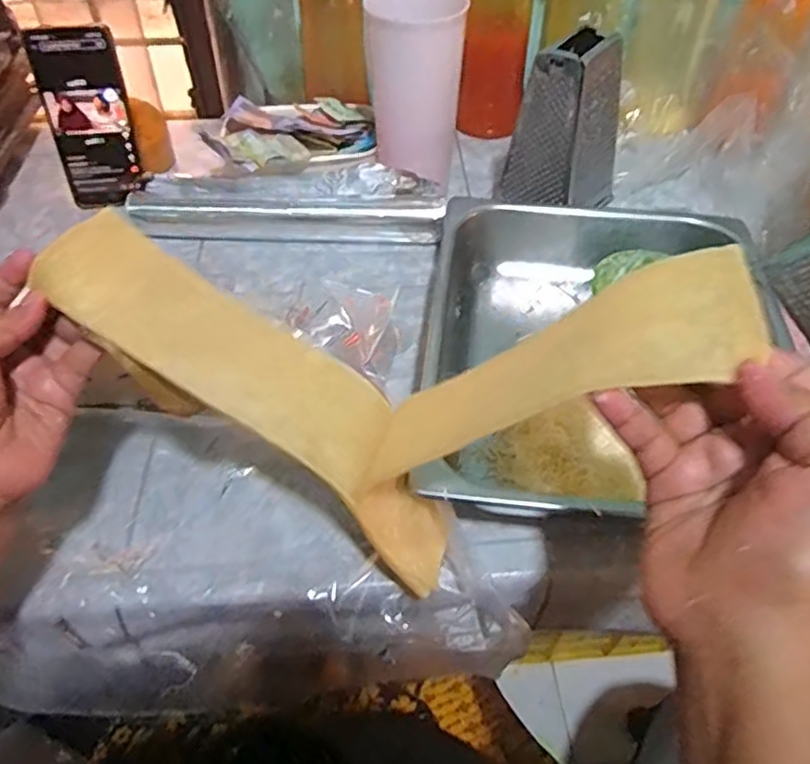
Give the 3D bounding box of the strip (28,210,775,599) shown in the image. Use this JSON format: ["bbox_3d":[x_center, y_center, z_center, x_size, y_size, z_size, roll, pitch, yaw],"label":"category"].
[{"bbox_3d":[-0.030,0.007,0.356,0.338,0.191,0.089,14,50,13],"label":"strip"}]

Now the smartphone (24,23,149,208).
[{"bbox_3d":[-0.306,-0.255,0.647,0.080,0.160,0.016,-11,35,-8],"label":"smartphone"}]

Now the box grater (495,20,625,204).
[{"bbox_3d":[0.154,-0.241,0.628,0.079,0.152,0.099,30,55,24],"label":"box grater"}]

